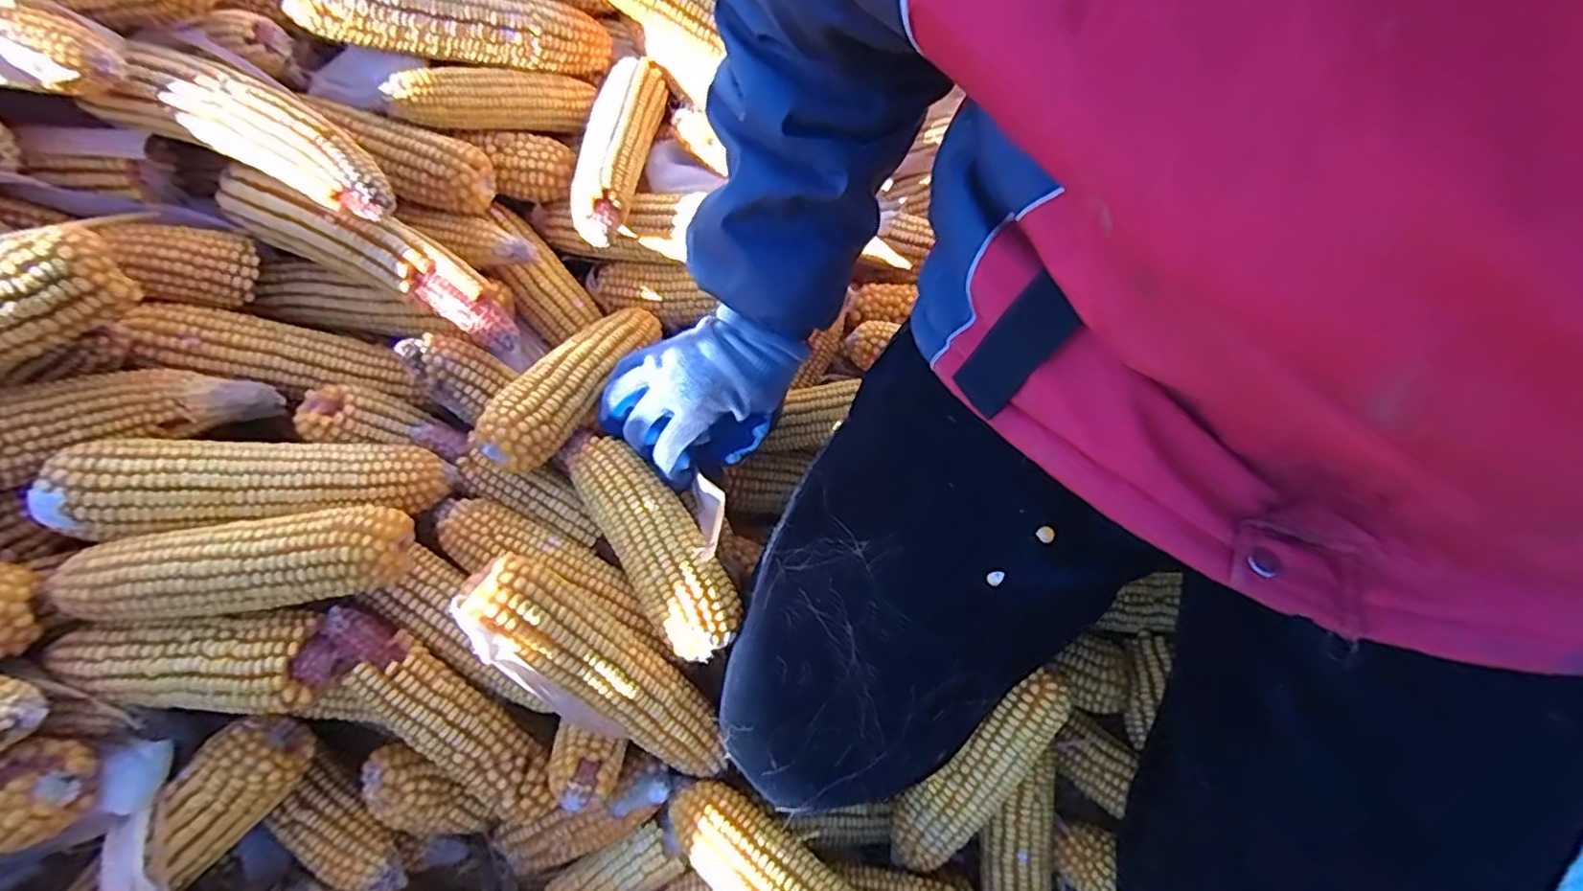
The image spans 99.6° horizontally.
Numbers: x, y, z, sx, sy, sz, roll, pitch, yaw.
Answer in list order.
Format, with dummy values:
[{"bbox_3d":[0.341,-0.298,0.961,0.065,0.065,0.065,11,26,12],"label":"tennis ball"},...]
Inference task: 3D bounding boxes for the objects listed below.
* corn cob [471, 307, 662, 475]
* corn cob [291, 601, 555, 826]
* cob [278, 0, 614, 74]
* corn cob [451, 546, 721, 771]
[{"bbox_3d":[-0.158,-0.052,0.499,0.045,0.047,0.177,22,50,13],"label":"corn cob"},{"bbox_3d":[-0.222,0.171,0.422,0.051,0.043,0.178,-46,106,-16],"label":"corn cob"},{"bbox_3d":[-0.252,-0.313,0.488,0.199,0.059,0.046,-11,61,-36],"label":"cob"},{"bbox_3d":[-0.115,0.143,0.417,0.197,0.045,0.059,46,71,-23],"label":"corn cob"}]

